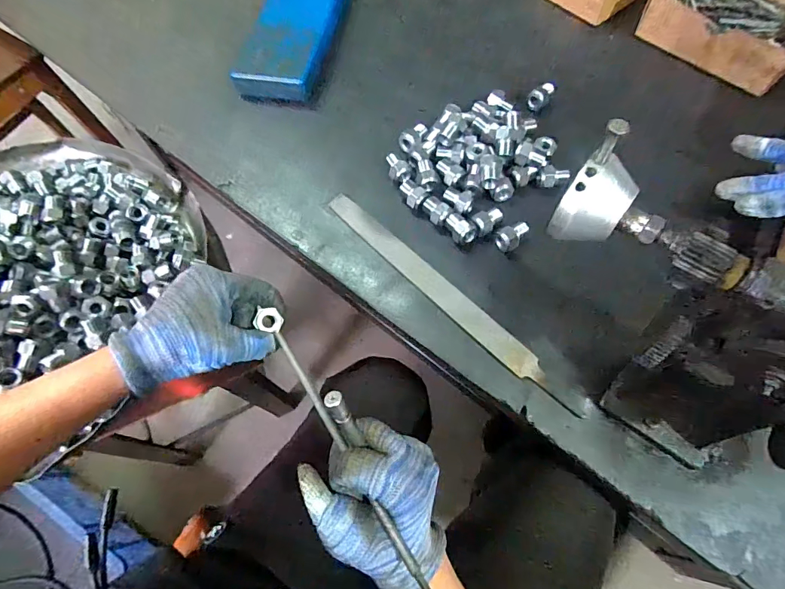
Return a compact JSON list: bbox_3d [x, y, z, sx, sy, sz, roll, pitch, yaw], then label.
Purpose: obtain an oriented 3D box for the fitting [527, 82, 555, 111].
[{"bbox_3d":[0.163,-0.218,0.485,0.020,0.024,0.035,30,71,15],"label":"fitting"}]

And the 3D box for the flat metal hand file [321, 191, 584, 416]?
[{"bbox_3d":[0.044,-0.002,0.402,0.020,0.008,0.293,-42,71,-14],"label":"flat metal hand file"}]

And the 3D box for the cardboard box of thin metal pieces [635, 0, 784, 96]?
[{"bbox_3d":[0.388,-0.317,0.493,0.148,0.043,0.170,-41,71,-14],"label":"cardboard box of thin metal pieces"}]

